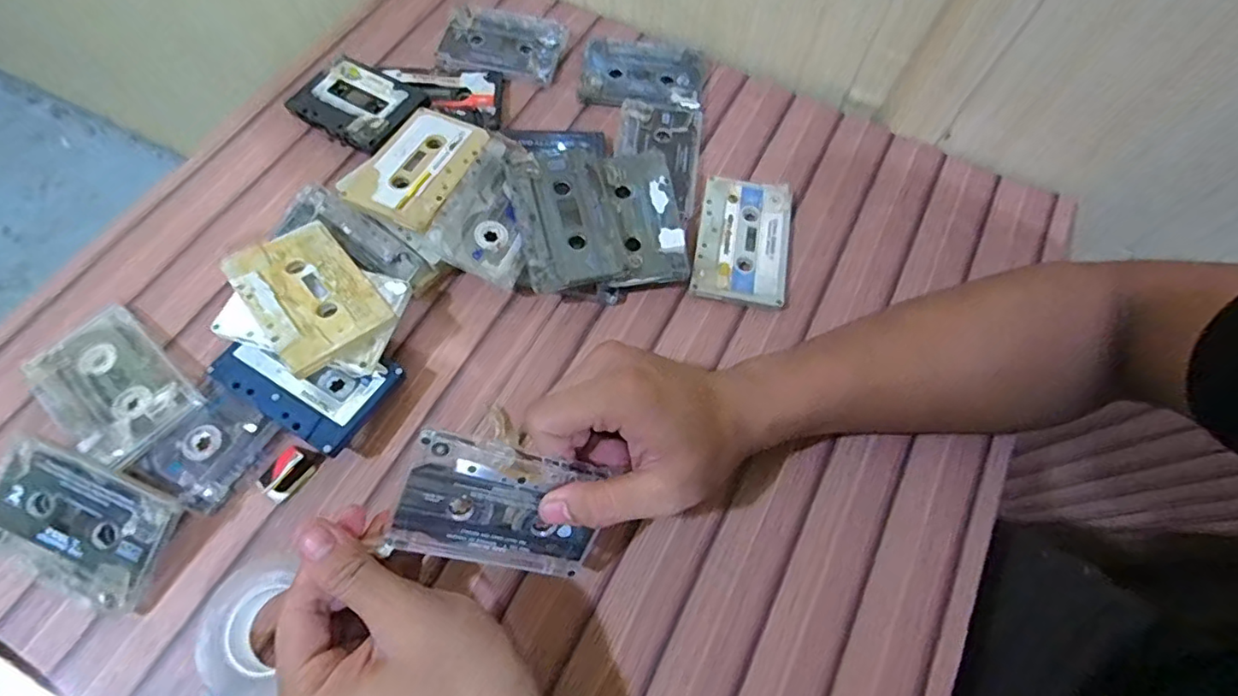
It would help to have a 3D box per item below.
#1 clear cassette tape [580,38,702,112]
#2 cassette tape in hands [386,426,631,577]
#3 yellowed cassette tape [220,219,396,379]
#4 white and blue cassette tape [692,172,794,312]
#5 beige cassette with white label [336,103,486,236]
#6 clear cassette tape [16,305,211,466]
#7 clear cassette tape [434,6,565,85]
[{"bbox_3d":[0.019,-0.225,0.468,0.096,0.006,0.068,8,66,1],"label":"clear cassette tape"},{"bbox_3d":[-0.054,0.078,0.279,0.098,0.008,0.063,19,109,-21],"label":"cassette tape in hands"},{"bbox_3d":[-0.185,-0.035,0.342,0.063,0.017,0.100,-39,73,-17],"label":"yellowed cassette tape"},{"bbox_3d":[0.089,-0.077,0.409,0.063,0.010,0.100,10,67,2],"label":"white and blue cassette tape"},{"bbox_3d":[-0.139,-0.129,0.399,0.074,0.009,0.104,21,61,11],"label":"beige cassette with white label"},{"bbox_3d":[-0.304,0.019,0.344,0.104,0.017,0.061,36,70,13],"label":"clear cassette tape"},{"bbox_3d":[-0.096,-0.253,0.480,0.098,0.010,0.067,11,67,3],"label":"clear cassette tape"}]

